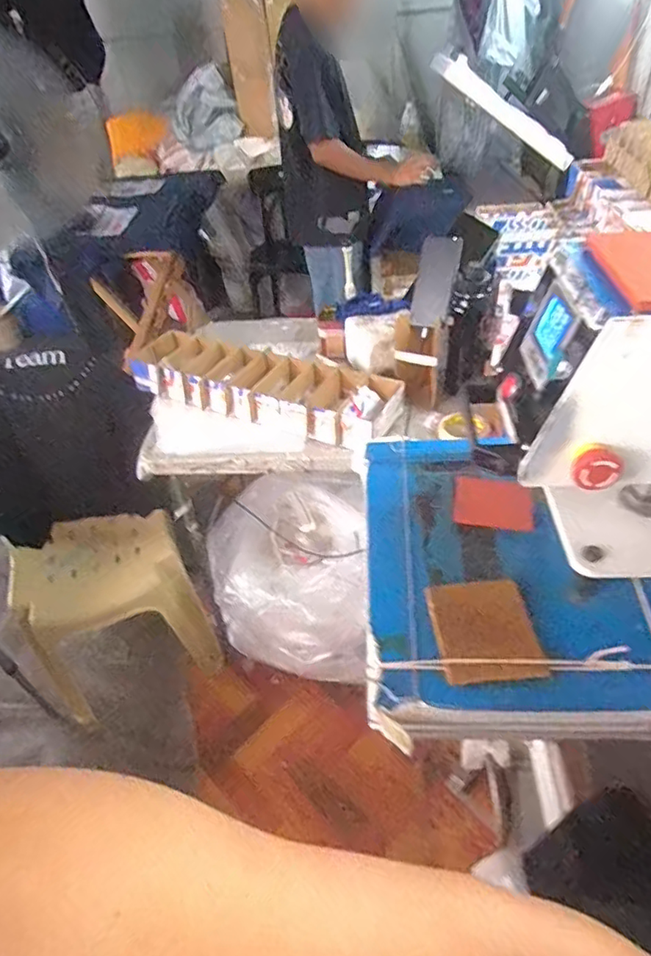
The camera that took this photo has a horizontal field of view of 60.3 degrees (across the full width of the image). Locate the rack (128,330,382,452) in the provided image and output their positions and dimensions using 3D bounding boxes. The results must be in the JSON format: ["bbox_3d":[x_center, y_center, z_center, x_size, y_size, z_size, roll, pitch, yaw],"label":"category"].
[{"bbox_3d":[-0.162,-0.219,1.271,0.646,0.080,0.195,17,47,23],"label":"rack"}]

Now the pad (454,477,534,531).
[{"bbox_3d":[0.214,0.031,0.717,0.094,0.004,0.087,5,43,12],"label":"pad"}]

